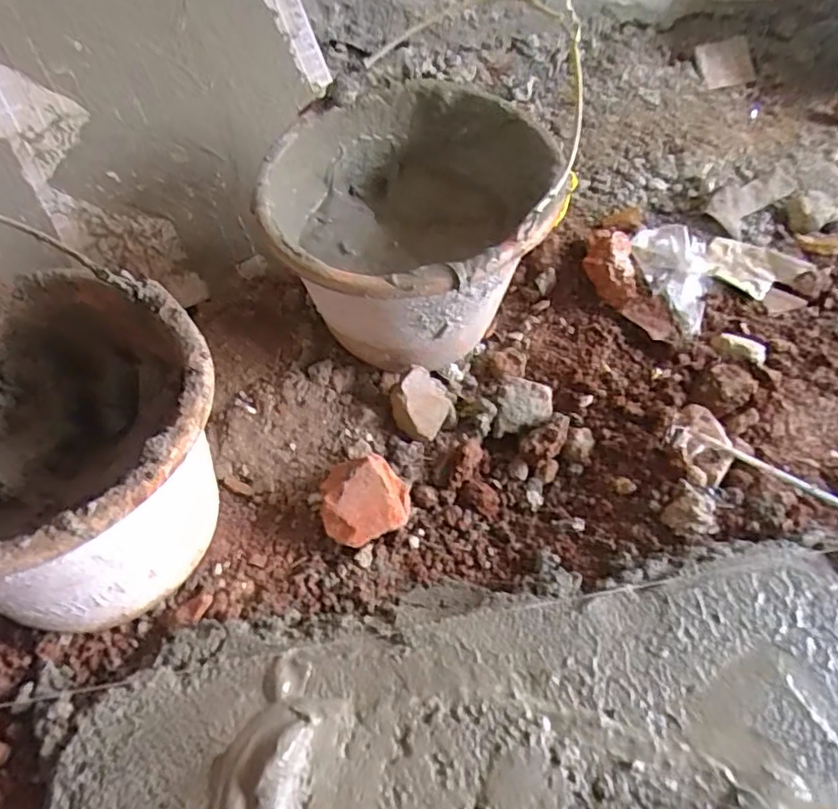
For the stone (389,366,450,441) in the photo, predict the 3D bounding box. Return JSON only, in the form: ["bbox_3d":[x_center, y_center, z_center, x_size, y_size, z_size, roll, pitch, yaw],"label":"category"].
[{"bbox_3d":[-0.001,-0.003,0.608,0.052,0.043,0.063,-37,59,-25],"label":"stone"}]

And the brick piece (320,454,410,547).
[{"bbox_3d":[-0.050,0.086,0.555,0.078,0.052,0.082,-1,51,1],"label":"brick piece"}]

